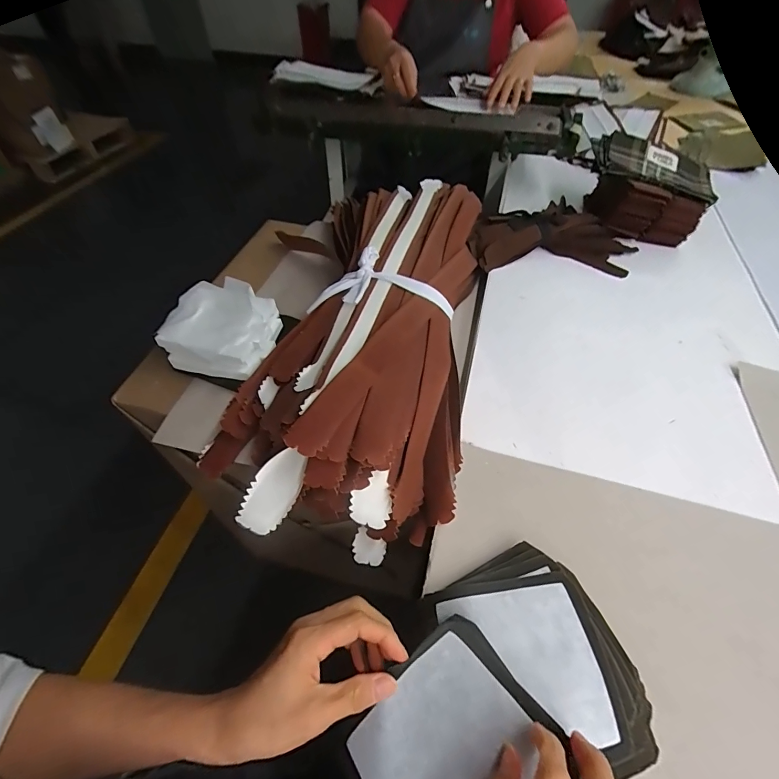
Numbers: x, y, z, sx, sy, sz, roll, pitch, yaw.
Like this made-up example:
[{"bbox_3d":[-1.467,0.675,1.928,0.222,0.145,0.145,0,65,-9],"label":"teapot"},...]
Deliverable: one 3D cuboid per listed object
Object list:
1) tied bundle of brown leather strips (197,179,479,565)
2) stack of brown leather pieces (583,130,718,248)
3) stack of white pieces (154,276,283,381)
[{"bbox_3d":[-0.019,-0.097,0.540,0.274,0.112,0.597,11,52,8],"label":"tied bundle of brown leather strips"},{"bbox_3d":[0.483,-0.375,0.736,0.209,0.116,0.159,10,52,8],"label":"stack of brown leather pieces"},{"bbox_3d":[-0.225,-0.086,0.537,0.134,0.058,0.132,7,52,5],"label":"stack of white pieces"}]

